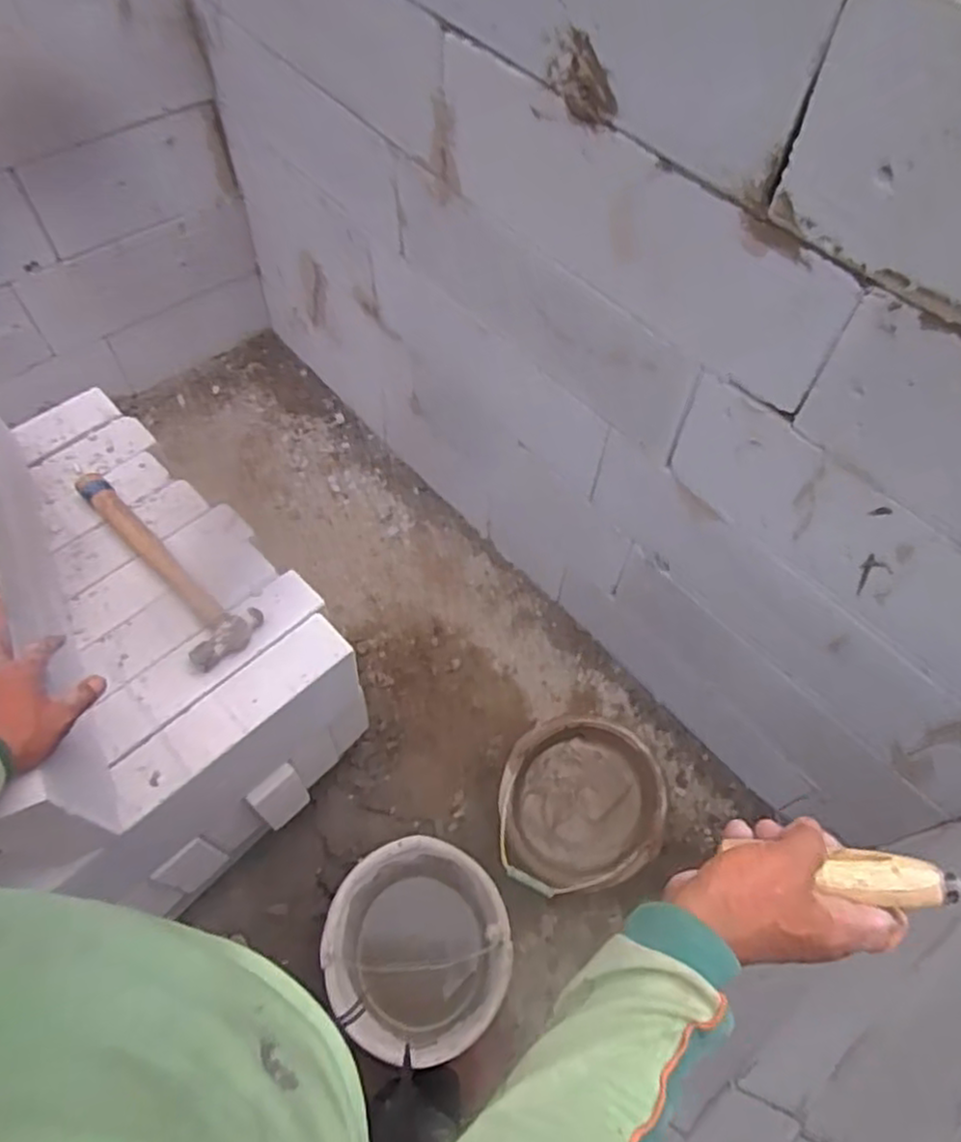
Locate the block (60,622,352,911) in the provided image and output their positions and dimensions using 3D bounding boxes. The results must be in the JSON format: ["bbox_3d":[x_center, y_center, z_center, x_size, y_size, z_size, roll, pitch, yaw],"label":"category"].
[{"bbox_3d":[-0.314,0.227,0.954,0.339,0.223,0.079,-40,70,-19],"label":"block"}]

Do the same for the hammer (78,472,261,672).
[{"bbox_3d":[-0.420,-0.020,0.947,0.093,0.029,0.344,-37,69,-18],"label":"hammer"}]

